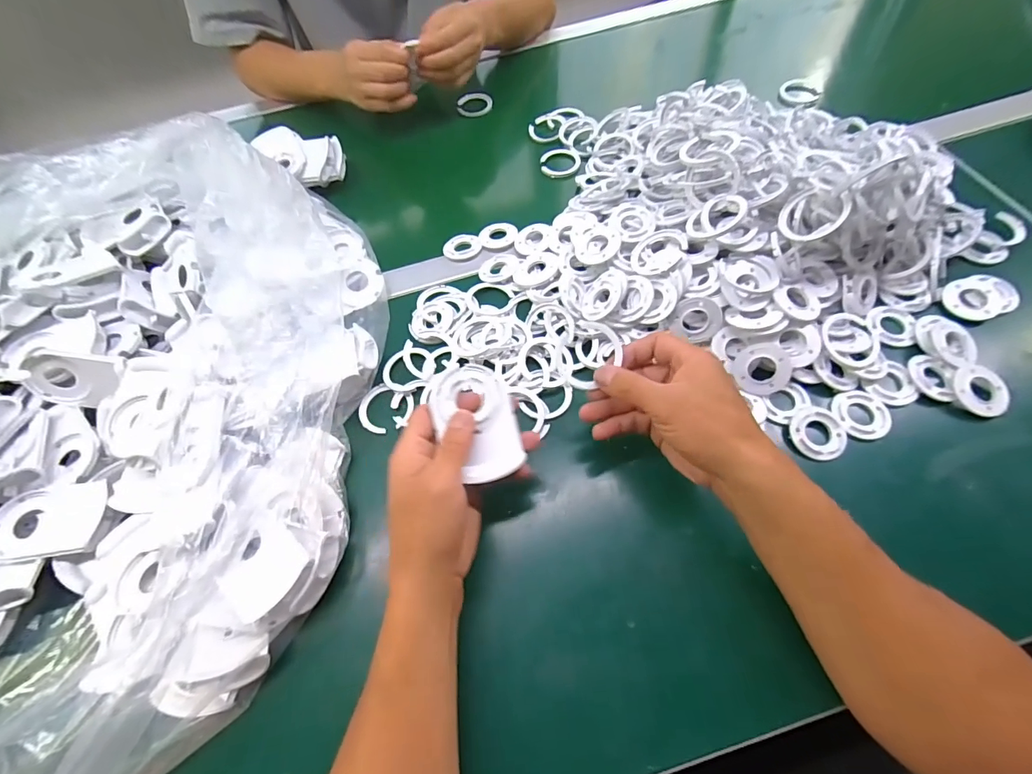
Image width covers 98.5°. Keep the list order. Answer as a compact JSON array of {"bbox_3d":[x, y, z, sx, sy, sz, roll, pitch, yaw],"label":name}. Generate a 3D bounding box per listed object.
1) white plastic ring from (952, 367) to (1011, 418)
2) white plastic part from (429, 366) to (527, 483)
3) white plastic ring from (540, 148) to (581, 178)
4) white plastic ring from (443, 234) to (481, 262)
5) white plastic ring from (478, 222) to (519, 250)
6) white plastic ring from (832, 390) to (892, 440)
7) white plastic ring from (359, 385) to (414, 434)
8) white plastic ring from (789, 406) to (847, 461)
[{"bbox_3d":[0.386,0.004,0.368,0.041,0.010,0.039,-2,72,7],"label":"white plastic ring"},{"bbox_3d":[-0.028,0.025,0.324,0.054,0.019,0.084,-18,65,-6],"label":"white plastic part"},{"bbox_3d":[0.057,-0.288,0.571,0.052,0.009,0.052,-2,61,4],"label":"white plastic ring"},{"bbox_3d":[-0.061,-0.159,0.506,0.042,0.004,0.039,-1,65,2],"label":"white plastic ring"},{"bbox_3d":[-0.020,-0.174,0.508,0.044,0.007,0.039,1,65,3],"label":"white plastic ring"},{"bbox_3d":[0.291,0.022,0.372,0.042,0.004,0.043,-1,65,2],"label":"white plastic ring"},{"bbox_3d":[-0.125,0.021,0.420,0.047,0.006,0.046,-1,65,2],"label":"white plastic ring"},{"bbox_3d":[0.251,0.038,0.369,0.042,0.007,0.044,-1,65,2],"label":"white plastic ring"}]

